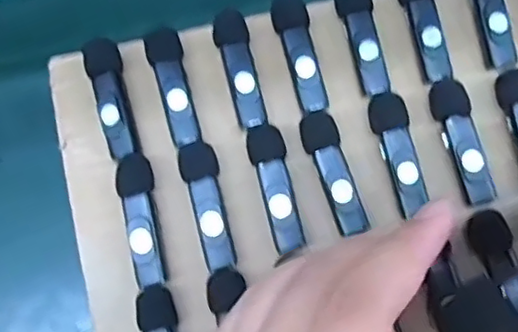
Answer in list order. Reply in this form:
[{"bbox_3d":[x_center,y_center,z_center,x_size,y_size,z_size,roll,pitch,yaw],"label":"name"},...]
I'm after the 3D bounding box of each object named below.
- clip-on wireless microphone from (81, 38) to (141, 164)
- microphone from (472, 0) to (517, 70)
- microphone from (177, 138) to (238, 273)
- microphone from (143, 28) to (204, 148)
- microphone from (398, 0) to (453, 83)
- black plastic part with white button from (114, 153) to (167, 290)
[{"bbox_3d":[-0.076,-0.036,0.322,0.018,0.009,0.065,-18,78,-2],"label":"clip-on wireless microphone"},{"bbox_3d":[0.124,-0.083,0.335,0.017,0.014,0.065,-12,78,-1],"label":"microphone"},{"bbox_3d":[-0.025,0.019,0.310,0.019,0.010,0.064,-18,78,-2],"label":"microphone"},{"bbox_3d":[-0.044,-0.042,0.324,0.018,0.011,0.063,-18,78,-2],"label":"microphone"},{"bbox_3d":[0.087,-0.076,0.332,0.017,0.014,0.066,-10,78,-1],"label":"microphone"},{"bbox_3d":[-0.058,0.026,0.309,0.018,0.009,0.065,-15,78,-2],"label":"black plastic part with white button"}]

